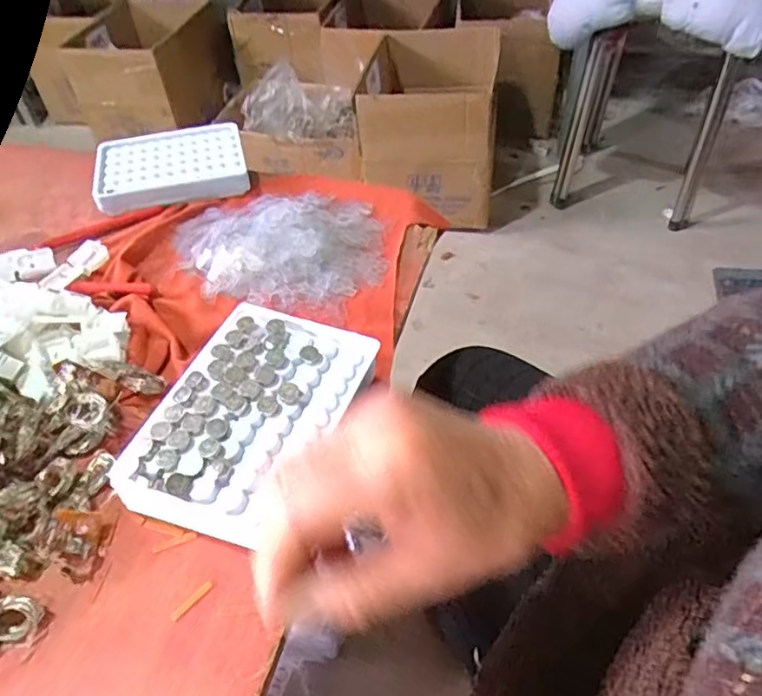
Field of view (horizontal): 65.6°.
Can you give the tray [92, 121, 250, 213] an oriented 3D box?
[{"bbox_3d":[-0.193,-0.169,0.544,0.131,0.022,0.100,-14,47,-9],"label":"tray"}]

